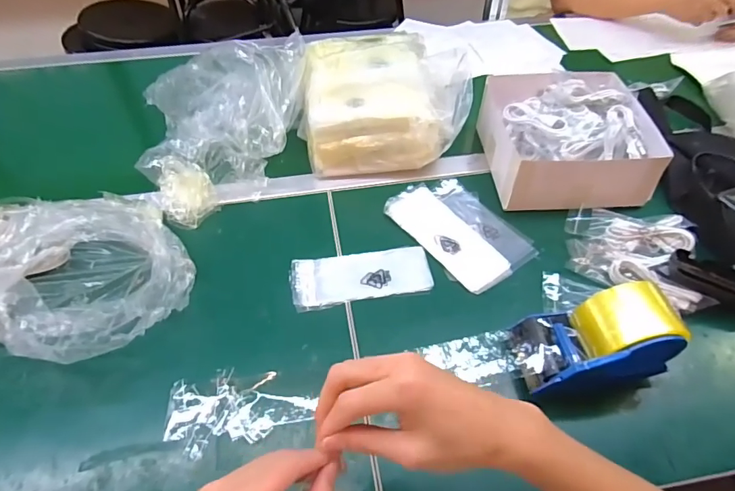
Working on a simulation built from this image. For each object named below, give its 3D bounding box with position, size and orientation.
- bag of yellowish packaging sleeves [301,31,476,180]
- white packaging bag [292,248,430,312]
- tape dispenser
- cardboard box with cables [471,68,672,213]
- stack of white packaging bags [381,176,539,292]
[{"bbox_3d":[0.026,-0.230,0.714,0.243,0.126,0.227,0,52,1],"label":"bag of yellowish packaging sleeves"},{"bbox_3d":[-0.008,0.039,0.576,0.172,0.004,0.069,-8,51,-6],"label":"white packaging bag"},{"bbox_3d":[0.231,0.098,0.470,0.149,0.101,0.080,-8,52,-6],"label":"tape dispenser"},{"bbox_3d":[0.289,-0.158,0.673,0.208,0.088,0.215,-4,52,-2],"label":"cardboard box with cables"},{"bbox_3d":[0.126,-0.027,0.622,0.128,0.007,0.184,-28,56,-21],"label":"stack of white packaging bags"}]

